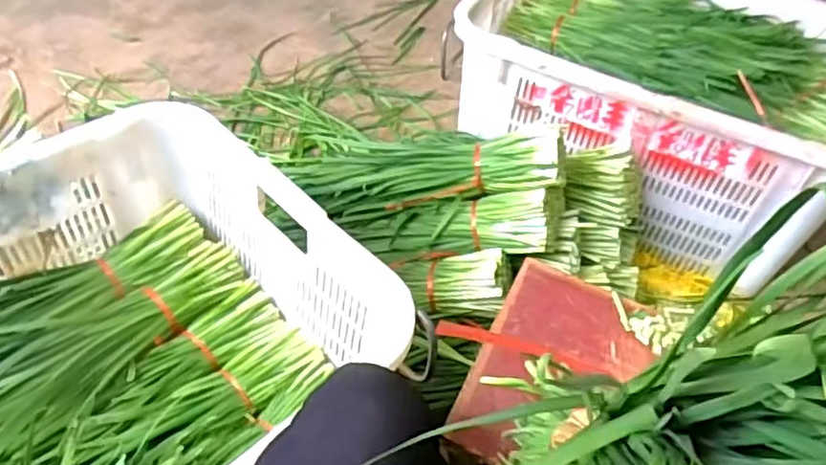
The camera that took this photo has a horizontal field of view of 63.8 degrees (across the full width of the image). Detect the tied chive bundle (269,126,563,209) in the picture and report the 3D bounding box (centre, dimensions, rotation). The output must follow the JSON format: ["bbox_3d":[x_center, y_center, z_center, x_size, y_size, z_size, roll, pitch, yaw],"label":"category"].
[{"bbox_3d":[0.004,-0.087,0.981,0.423,0.065,0.110,-2,48,17],"label":"tied chive bundle"}]

